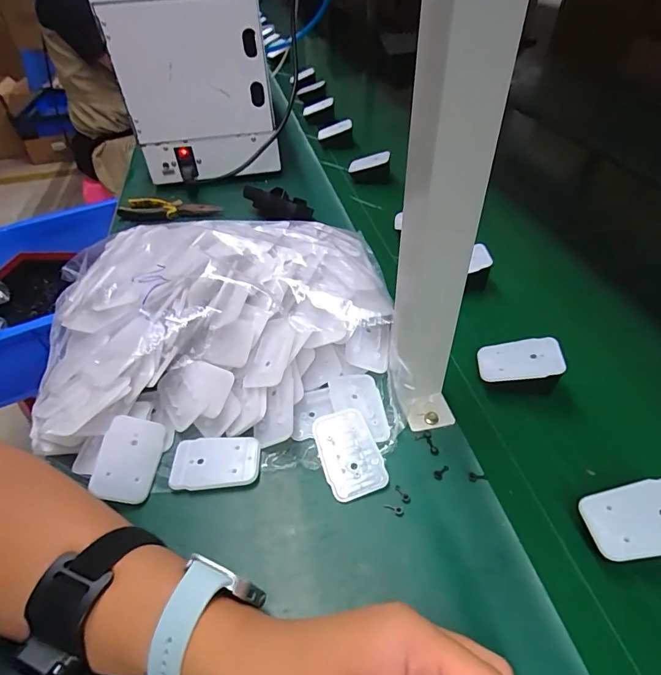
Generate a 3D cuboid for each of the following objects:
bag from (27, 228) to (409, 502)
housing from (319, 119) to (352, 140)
[{"bbox_3d":[-0.110,-0.016,0.401,0.336,0.088,0.294,1,43,-1],"label":"bag"},{"bbox_3d":[0.005,-0.393,0.826,0.080,0.017,0.018,0,34,41],"label":"housing"}]

